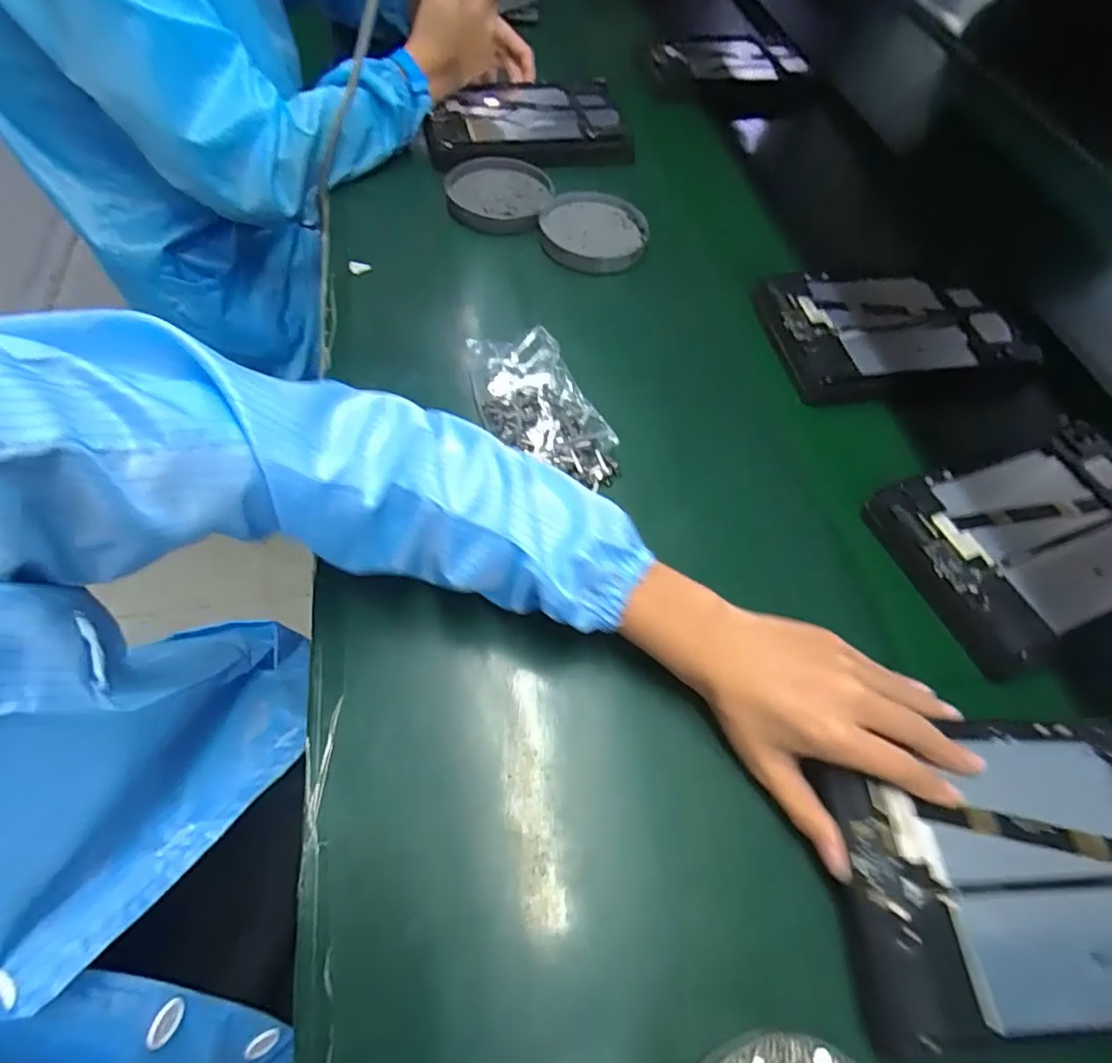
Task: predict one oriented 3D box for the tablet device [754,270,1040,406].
[{"bbox_3d":[0.326,-0.200,0.569,0.247,0.026,0.146,-7,64,-9],"label":"tablet device"}]

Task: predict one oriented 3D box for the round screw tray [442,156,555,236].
[{"bbox_3d":[-0.066,-0.381,0.648,0.118,0.020,0.118,7,58,0],"label":"round screw tray"}]

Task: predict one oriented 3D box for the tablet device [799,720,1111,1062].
[{"bbox_3d":[0.269,0.182,0.316,0.249,0.011,0.148,3,57,-8],"label":"tablet device"}]

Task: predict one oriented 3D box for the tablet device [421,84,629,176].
[{"bbox_3d":[-0.035,-0.512,0.727,0.251,0.029,0.158,-11,60,-11],"label":"tablet device"}]

